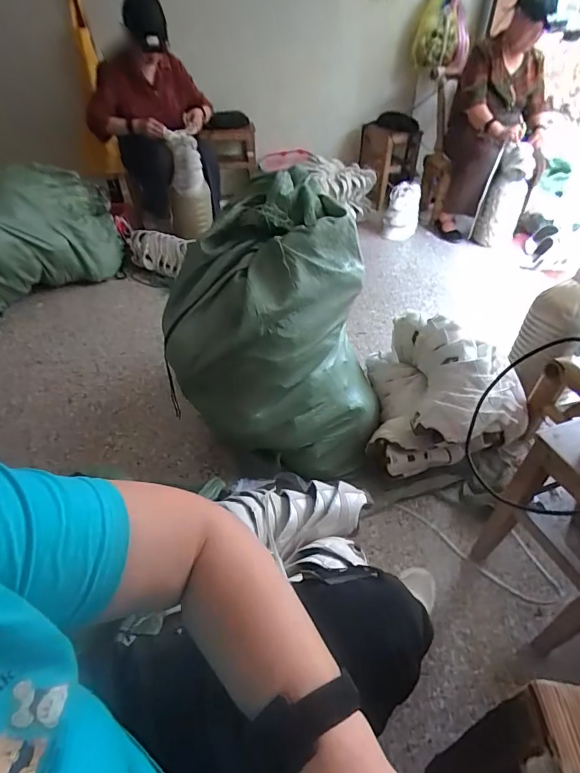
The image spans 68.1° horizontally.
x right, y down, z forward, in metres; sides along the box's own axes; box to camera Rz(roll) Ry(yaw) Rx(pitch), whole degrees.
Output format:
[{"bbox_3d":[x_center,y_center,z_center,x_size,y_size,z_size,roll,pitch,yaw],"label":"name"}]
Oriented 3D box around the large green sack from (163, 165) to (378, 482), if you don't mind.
[{"bbox_3d":[-0.030,-0.111,1.042,0.479,0.564,0.381,-3,41,-4],"label":"large green sack"}]

